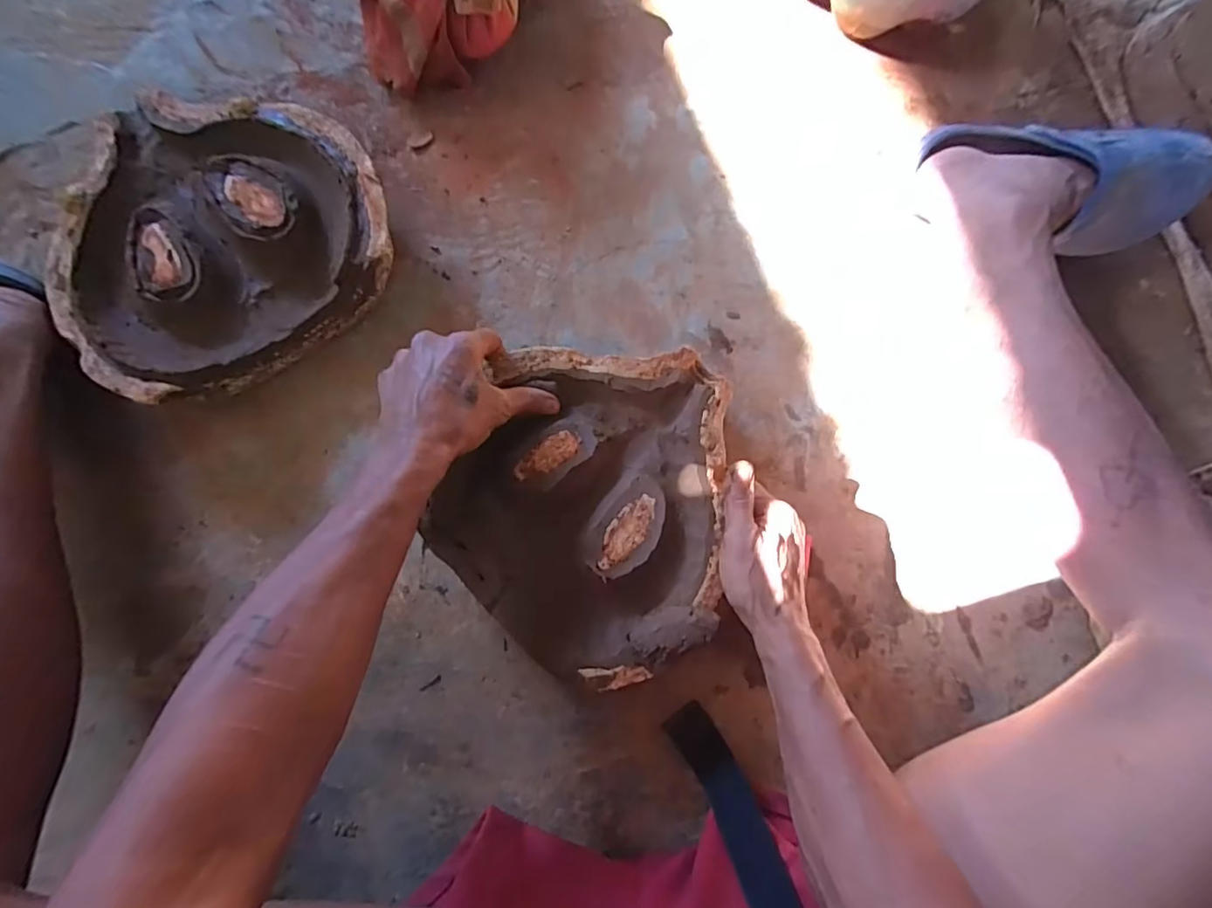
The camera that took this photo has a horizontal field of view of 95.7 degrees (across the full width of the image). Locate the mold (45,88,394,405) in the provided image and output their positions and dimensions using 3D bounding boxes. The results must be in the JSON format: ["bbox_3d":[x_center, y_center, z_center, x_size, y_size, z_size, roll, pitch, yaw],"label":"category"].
[{"bbox_3d":[-0.338,-0.195,0.484,0.265,0.062,0.245,0,84,-4],"label":"mold"}]

